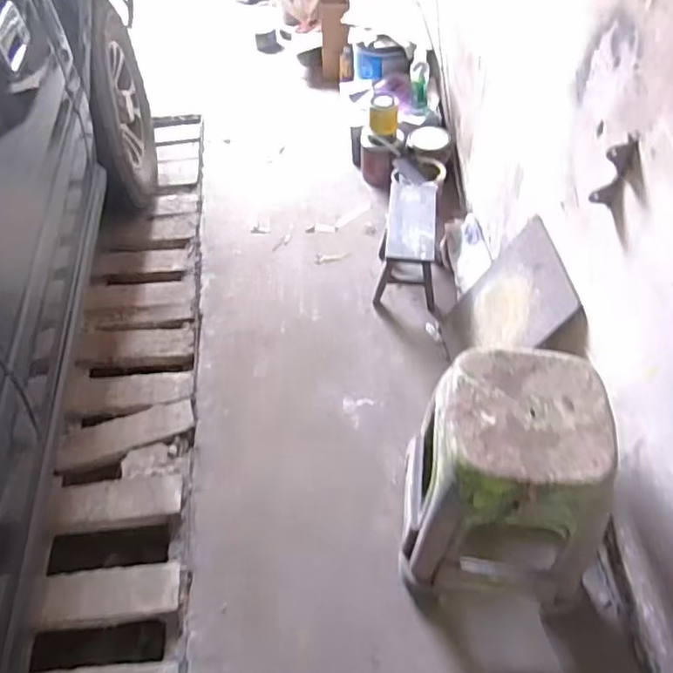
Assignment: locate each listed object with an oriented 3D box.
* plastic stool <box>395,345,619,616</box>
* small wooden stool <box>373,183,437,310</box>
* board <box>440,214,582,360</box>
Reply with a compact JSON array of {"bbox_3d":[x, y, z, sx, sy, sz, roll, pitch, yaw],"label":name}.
[{"bbox_3d":[0.349,0.304,1.210,0.366,0.490,0.327,5,51,5],"label":"plastic stool"},{"bbox_3d":[0.235,-0.283,1.878,0.192,0.263,0.407,9,52,7],"label":"small wooden stool"},{"bbox_3d":[0.449,-0.071,1.593,0.021,0.432,0.354,17,43,-23],"label":"board"}]

